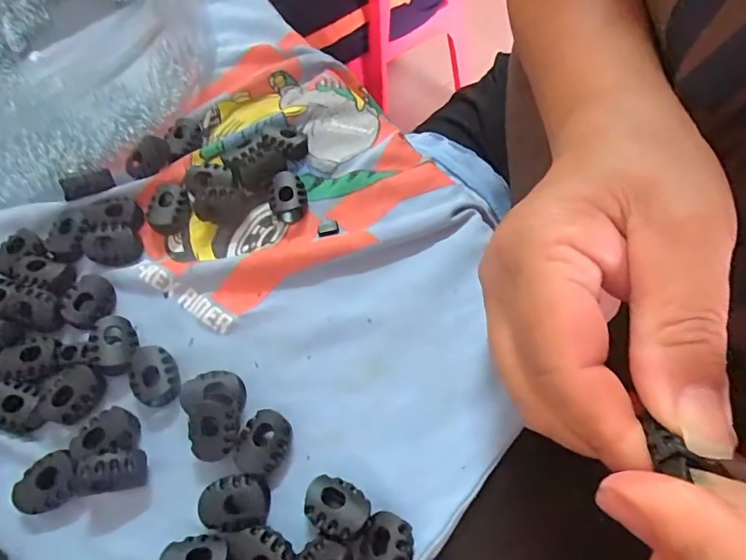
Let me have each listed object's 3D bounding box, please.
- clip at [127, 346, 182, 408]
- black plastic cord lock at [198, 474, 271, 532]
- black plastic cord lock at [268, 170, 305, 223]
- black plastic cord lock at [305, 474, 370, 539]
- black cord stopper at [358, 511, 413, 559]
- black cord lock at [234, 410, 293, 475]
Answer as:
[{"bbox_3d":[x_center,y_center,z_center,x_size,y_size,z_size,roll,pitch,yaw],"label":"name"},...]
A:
[{"bbox_3d":[-0.082,0.037,0.187,0.017,0.008,0.023,-22,63,-7],"label":"clip"},{"bbox_3d":[-0.046,0.073,0.164,0.023,0.005,0.016,-7,61,-2],"label":"black plastic cord lock"},{"bbox_3d":[-0.038,-0.038,0.220,0.016,0.009,0.021,-15,63,-4],"label":"black plastic cord lock"},{"bbox_3d":[-0.012,0.074,0.162,0.021,0.007,0.016,30,66,17],"label":"black plastic cord lock"},{"bbox_3d":[0.004,0.083,0.152,0.015,0.007,0.022,12,62,8],"label":"black cord stopper"},{"bbox_3d":[-0.038,0.057,0.174,0.017,0.008,0.021,9,62,6],"label":"black cord lock"}]

